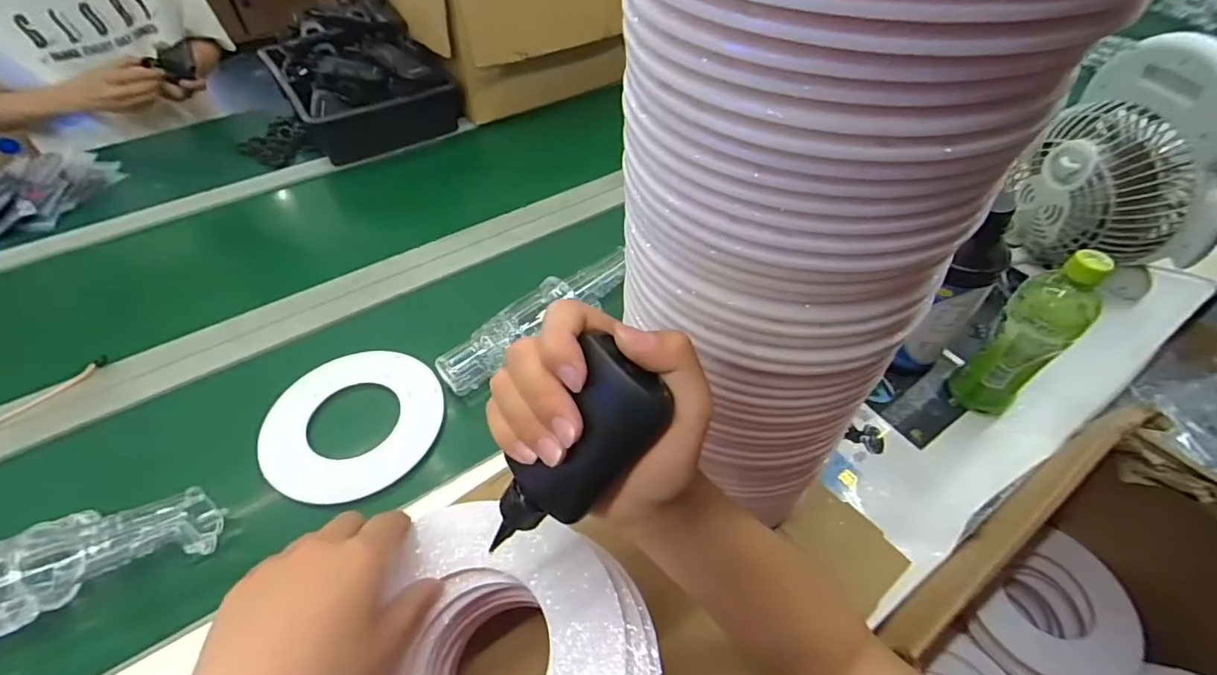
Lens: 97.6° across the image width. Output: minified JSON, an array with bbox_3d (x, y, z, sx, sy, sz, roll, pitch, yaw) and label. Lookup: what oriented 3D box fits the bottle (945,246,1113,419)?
[{"bbox_3d":[0.438,-0.006,0.550,0.079,0.200,0.064,-32,57,-20],"label":"bottle"}]

